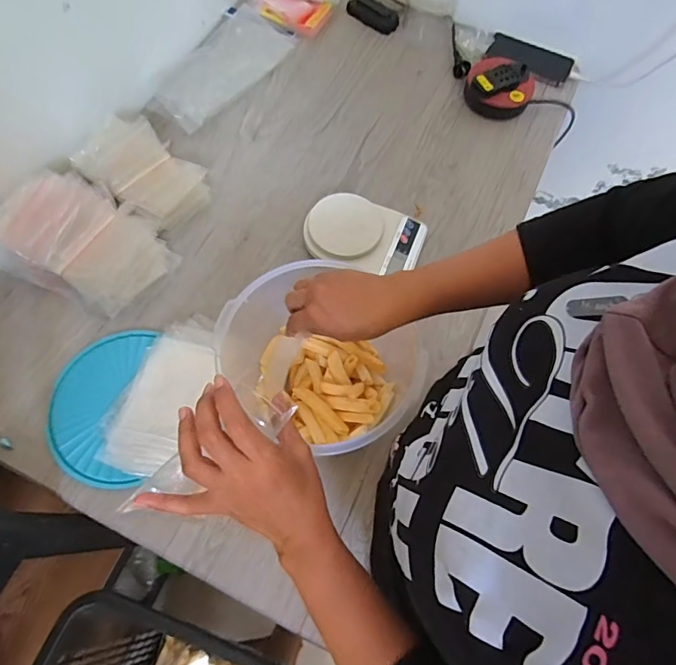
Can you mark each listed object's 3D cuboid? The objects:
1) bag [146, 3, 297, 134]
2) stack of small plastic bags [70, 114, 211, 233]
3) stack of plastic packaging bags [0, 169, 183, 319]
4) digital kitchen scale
[{"bbox_3d":[-0.207,-0.481,0.847,0.117,0.034,0.297,32,70,10],"label":"bag"},{"bbox_3d":[-0.296,-0.251,0.736,0.177,0.082,0.134,34,70,11],"label":"stack of small plastic bags"},{"bbox_3d":[-0.355,-0.124,0.663,0.198,0.106,0.166,36,71,11],"label":"stack of plastic packaging bags"},{"bbox_3d":[0.042,-0.150,0.729,0.180,0.046,0.125,17,68,4],"label":"digital kitchen scale"}]

